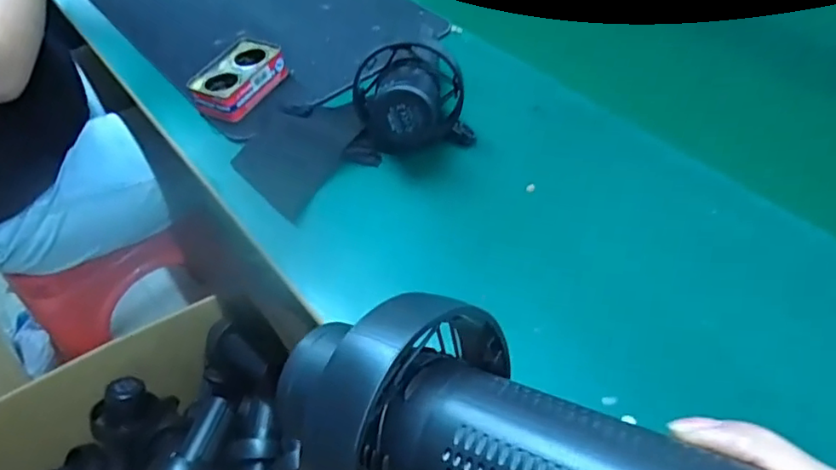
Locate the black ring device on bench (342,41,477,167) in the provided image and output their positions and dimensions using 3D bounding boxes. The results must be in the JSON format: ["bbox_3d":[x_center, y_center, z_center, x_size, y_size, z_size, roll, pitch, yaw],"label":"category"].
[{"bbox_3d":[-0.008,-0.112,0.517,0.116,0.091,0.083,-5,51,0],"label":"black ring device on bench"}]

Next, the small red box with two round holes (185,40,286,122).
[{"bbox_3d":[-0.191,-0.167,0.614,0.062,0.035,0.101,23,56,21],"label":"small red box with two round holes"}]

